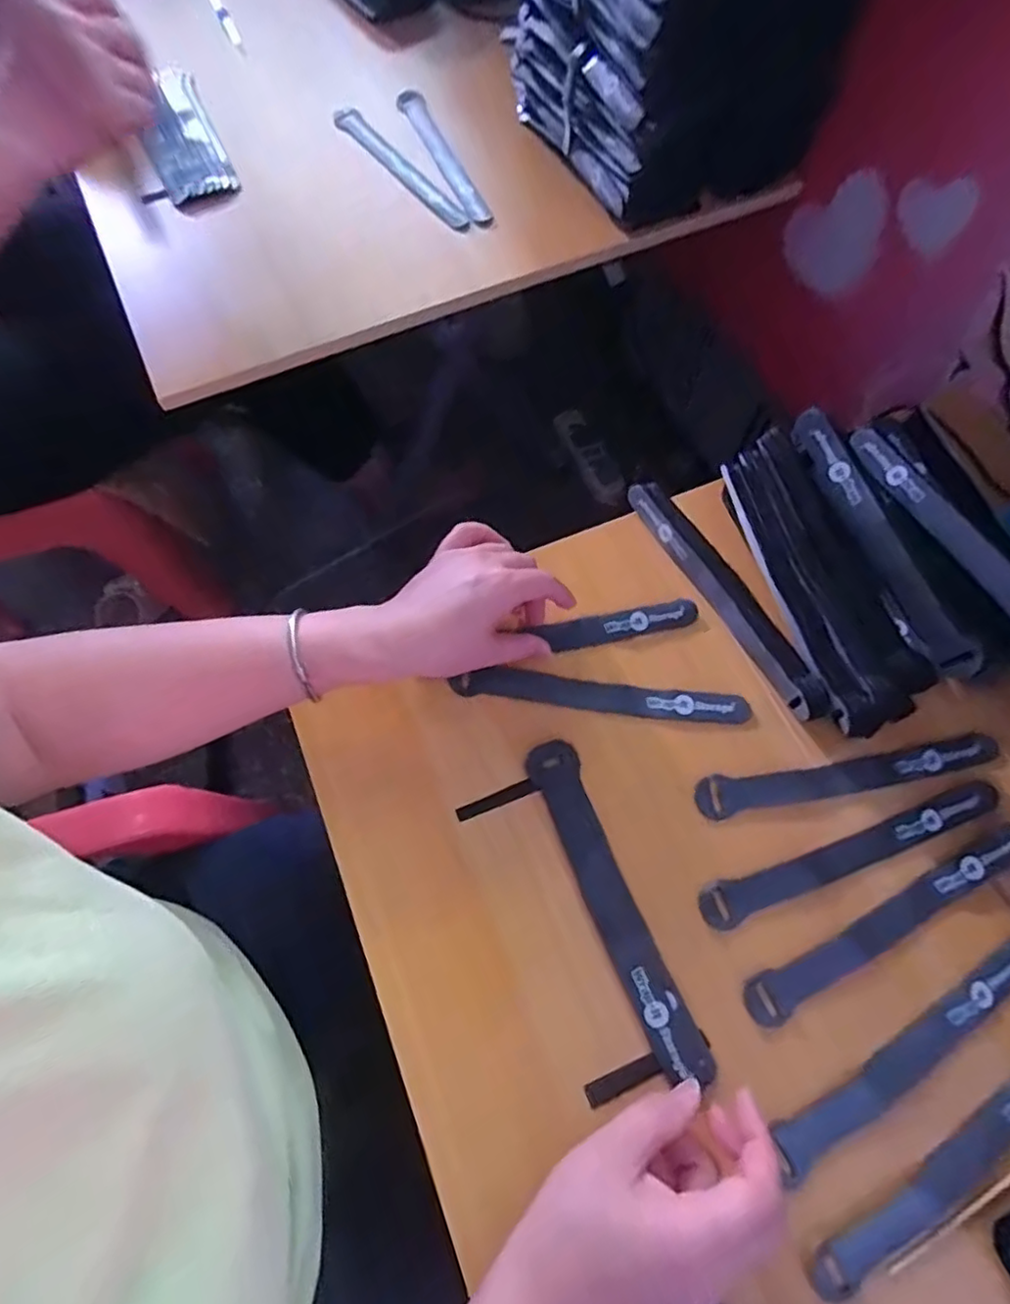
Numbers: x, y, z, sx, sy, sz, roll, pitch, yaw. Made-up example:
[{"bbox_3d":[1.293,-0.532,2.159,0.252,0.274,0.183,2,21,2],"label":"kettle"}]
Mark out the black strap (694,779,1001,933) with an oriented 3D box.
[{"bbox_3d":[0.216,0.123,0.377,0.205,0.005,0.023,-18,69,-6],"label":"black strap"}]

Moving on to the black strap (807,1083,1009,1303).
[{"bbox_3d":[0.240,0.263,0.318,0.203,0.004,0.023,-26,72,-14],"label":"black strap"}]

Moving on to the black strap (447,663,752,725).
[{"bbox_3d":[0.063,0.028,0.396,0.188,0.006,0.022,6,68,3],"label":"black strap"}]

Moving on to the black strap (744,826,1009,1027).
[{"bbox_3d":[0.233,0.159,0.363,0.208,0.004,0.023,-25,70,-9],"label":"black strap"}]

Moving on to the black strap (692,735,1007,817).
[{"bbox_3d":[0.217,0.076,0.384,0.198,0.004,0.024,-9,65,-7],"label":"black strap"}]

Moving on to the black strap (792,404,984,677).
[{"bbox_3d":[0.256,-0.076,0.416,0.024,0.010,0.204,-33,78,29],"label":"black strap"}]

